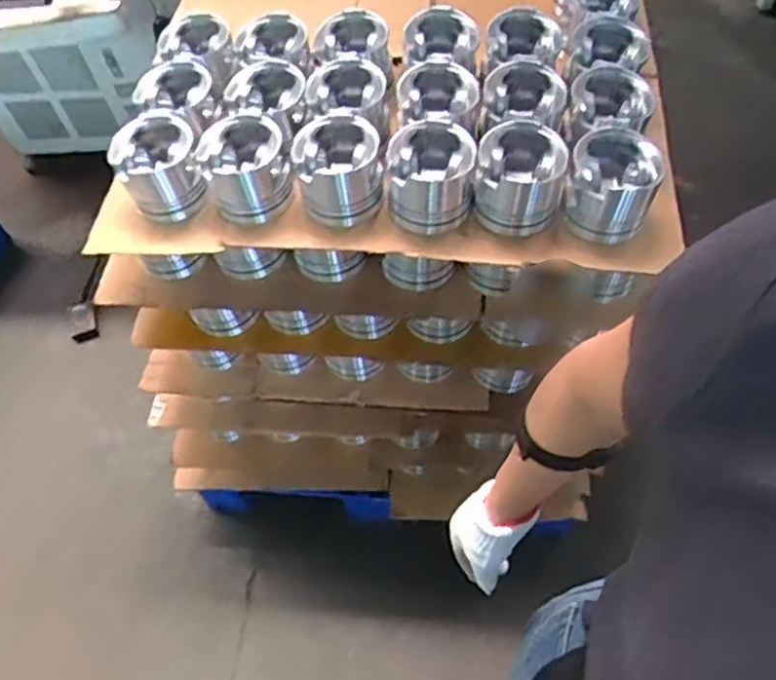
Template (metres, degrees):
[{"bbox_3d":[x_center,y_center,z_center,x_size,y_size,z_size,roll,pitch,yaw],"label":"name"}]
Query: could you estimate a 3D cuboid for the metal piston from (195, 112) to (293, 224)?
[{"bbox_3d":[-0.190,-0.231,0.915,0.105,0.098,0.112,-11,57,-3],"label":"metal piston"}]

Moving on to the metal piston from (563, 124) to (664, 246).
[{"bbox_3d":[0.289,-0.203,0.877,0.107,0.093,0.127,21,61,17],"label":"metal piston"}]

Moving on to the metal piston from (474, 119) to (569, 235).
[{"bbox_3d":[0.168,-0.211,0.869,0.106,0.100,0.122,6,58,8],"label":"metal piston"}]

